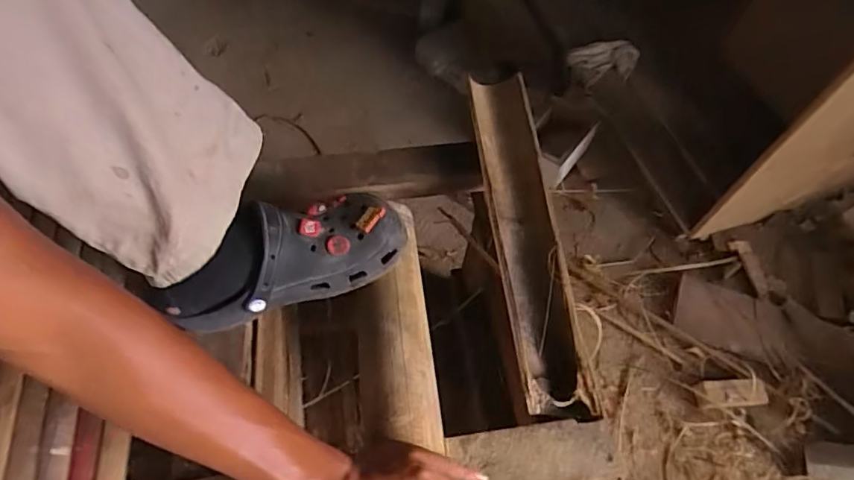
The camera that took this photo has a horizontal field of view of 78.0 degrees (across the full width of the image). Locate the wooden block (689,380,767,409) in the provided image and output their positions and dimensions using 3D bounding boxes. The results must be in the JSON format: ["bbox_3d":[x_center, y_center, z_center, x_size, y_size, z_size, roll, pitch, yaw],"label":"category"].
[{"bbox_3d":[0.558,0.284,0.975,0.121,0.033,0.047,-4,61,10],"label":"wooden block"}]

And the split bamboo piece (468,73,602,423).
[{"bbox_3d":[0.113,-0.021,0.616,0.080,0.067,0.431,-5,61,-6],"label":"split bamboo piece"}]

